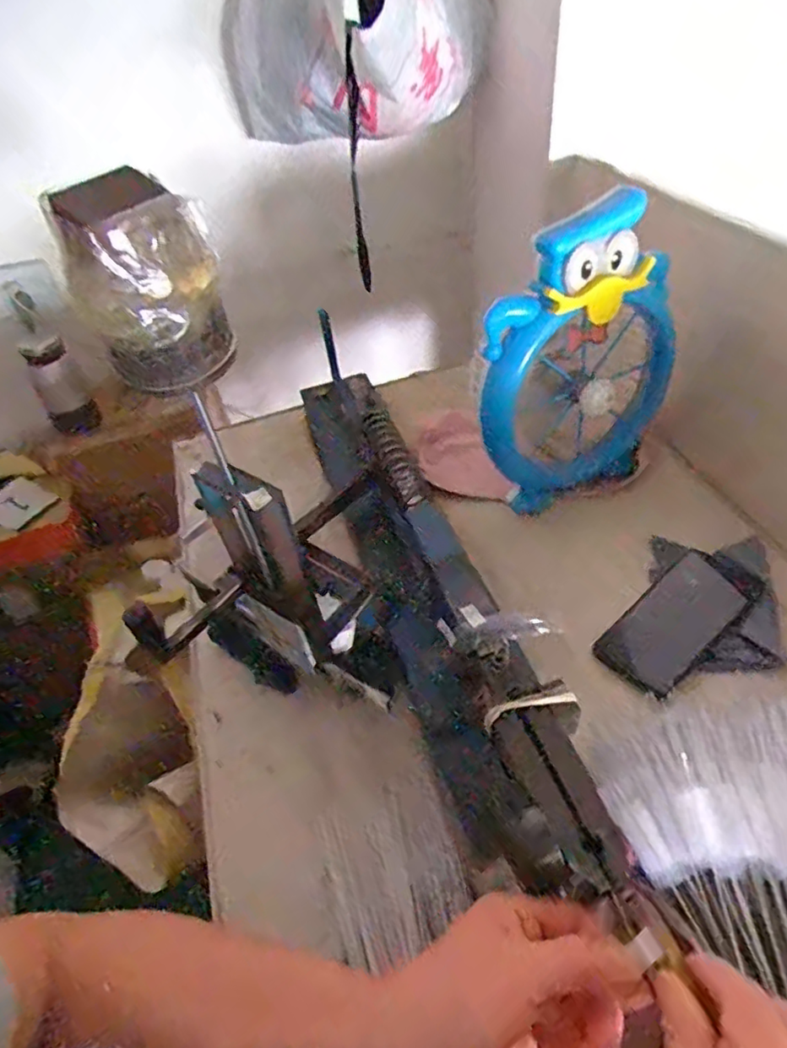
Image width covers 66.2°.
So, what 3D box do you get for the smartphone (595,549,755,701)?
[{"bbox_3d":[0.264,0.091,0.567,0.170,0.014,0.076,-35,52,-23],"label":"smartphone"}]

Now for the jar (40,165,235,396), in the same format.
[{"bbox_3d":[-0.111,-0.110,0.276,0.061,0.090,0.064,-22,48,-13],"label":"jar"}]

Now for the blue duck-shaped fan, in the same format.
[{"bbox_3d":[0.196,-0.157,0.627,0.214,0.295,0.084,-29,50,-19],"label":"blue duck-shaped fan"}]

